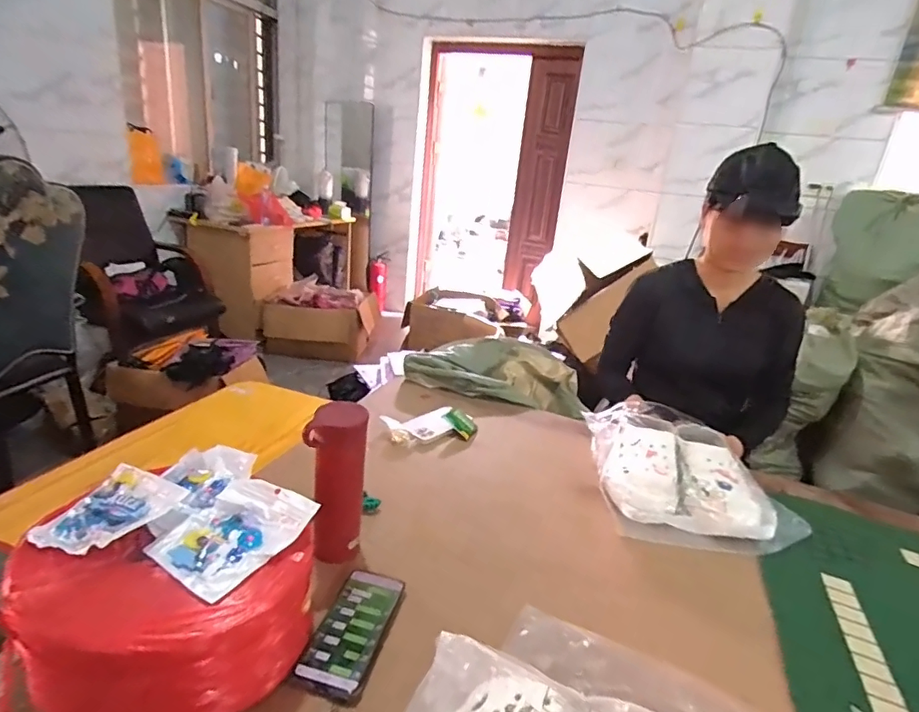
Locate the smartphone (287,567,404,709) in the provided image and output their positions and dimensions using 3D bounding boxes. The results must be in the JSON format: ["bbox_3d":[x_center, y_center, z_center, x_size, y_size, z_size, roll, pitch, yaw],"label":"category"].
[{"bbox_3d":[-0.122,0.318,0.610,0.075,0.012,0.166,10,21,10],"label":"smartphone"}]

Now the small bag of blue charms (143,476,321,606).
[{"bbox_3d":[-0.239,0.184,0.550,0.117,0.031,0.137,15,22,23],"label":"small bag of blue charms"}]

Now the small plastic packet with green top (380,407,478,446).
[{"bbox_3d":[-0.058,0.142,1.067,0.194,0.032,0.093,-3,22,-23],"label":"small plastic packet with green top"}]

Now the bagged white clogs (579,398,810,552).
[{"bbox_3d":[0.423,0.205,0.990,0.321,0.077,0.377,6,20,1],"label":"bagged white clogs"}]

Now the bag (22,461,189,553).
[{"bbox_3d":[-0.365,0.160,0.540,0.092,0.030,0.107,14,22,21],"label":"bag"}]

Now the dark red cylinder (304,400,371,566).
[{"bbox_3d":[-0.160,0.177,0.673,0.072,0.225,0.058,3,20,-9],"label":"dark red cylinder"}]

